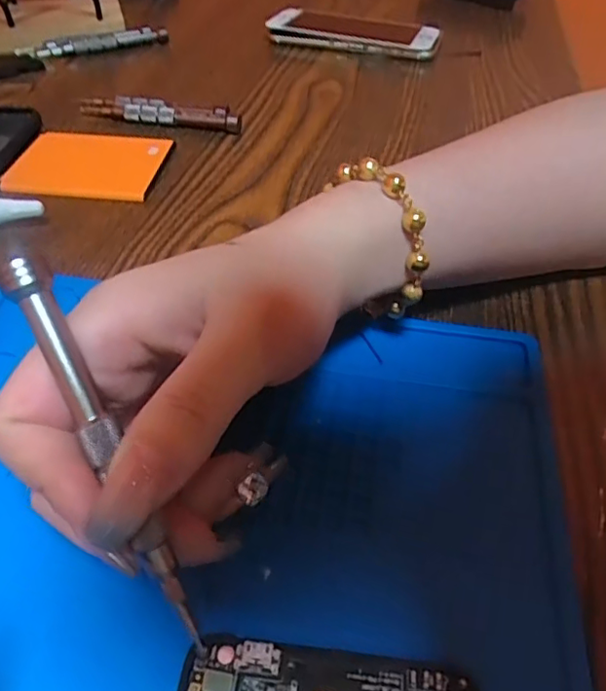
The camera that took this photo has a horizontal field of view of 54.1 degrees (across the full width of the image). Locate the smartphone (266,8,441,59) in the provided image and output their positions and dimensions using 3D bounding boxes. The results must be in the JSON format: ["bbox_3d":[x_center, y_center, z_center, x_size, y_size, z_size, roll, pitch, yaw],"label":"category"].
[{"bbox_3d":[0.042,-0.259,0.490,0.136,0.014,0.068,17,47,17],"label":"smartphone"}]

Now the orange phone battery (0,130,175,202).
[{"bbox_3d":[-0.120,-0.104,0.336,0.077,0.008,0.063,4,45,3],"label":"orange phone battery"}]

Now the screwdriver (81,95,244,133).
[{"bbox_3d":[-0.091,-0.148,0.379,0.107,0.012,0.015,9,46,8],"label":"screwdriver"}]

